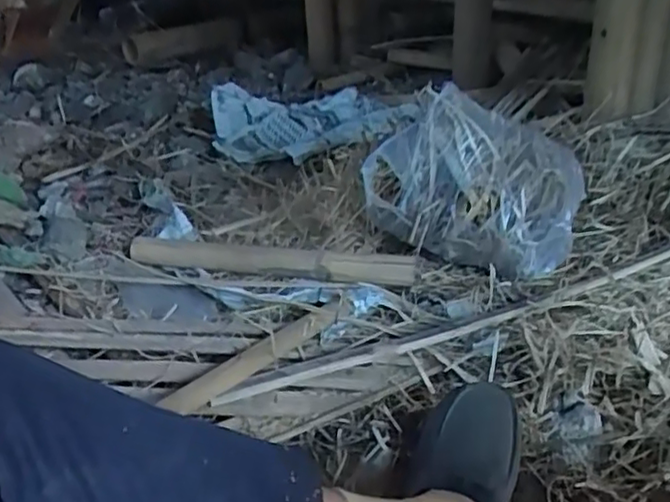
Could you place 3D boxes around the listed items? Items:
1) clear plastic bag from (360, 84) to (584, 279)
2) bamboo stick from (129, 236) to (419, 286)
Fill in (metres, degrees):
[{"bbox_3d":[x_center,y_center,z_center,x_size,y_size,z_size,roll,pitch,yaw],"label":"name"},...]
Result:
[{"bbox_3d":[0.206,-0.114,0.969,0.304,0.205,0.191,14,33,25],"label":"clear plastic bag"},{"bbox_3d":[-0.103,0.010,0.974,0.450,0.035,0.048,7,30,14],"label":"bamboo stick"}]

